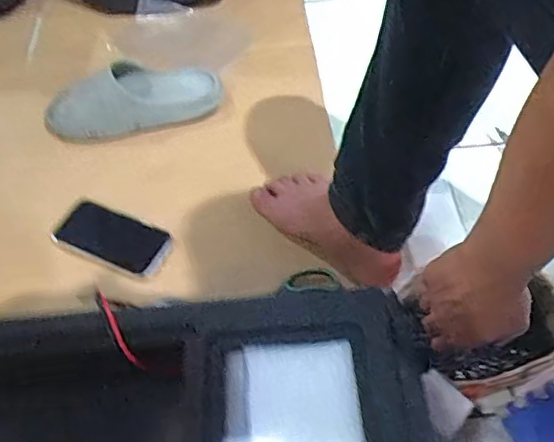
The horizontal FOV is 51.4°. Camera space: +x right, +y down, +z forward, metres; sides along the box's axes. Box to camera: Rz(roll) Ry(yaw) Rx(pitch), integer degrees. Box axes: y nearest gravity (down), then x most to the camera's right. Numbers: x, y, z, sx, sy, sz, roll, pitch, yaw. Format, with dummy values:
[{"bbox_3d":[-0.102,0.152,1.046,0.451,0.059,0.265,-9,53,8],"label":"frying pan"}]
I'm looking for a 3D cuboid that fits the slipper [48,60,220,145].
[{"bbox_3d":[-0.232,-0.194,0.925,0.281,0.091,0.100,-16,55,-8],"label":"slipper"}]

